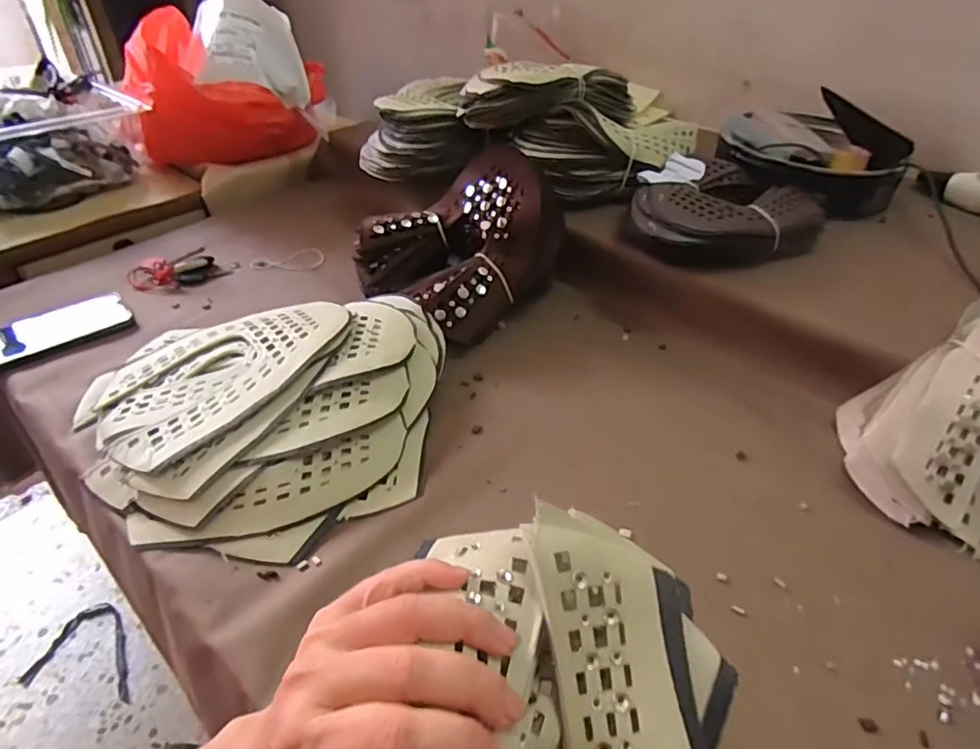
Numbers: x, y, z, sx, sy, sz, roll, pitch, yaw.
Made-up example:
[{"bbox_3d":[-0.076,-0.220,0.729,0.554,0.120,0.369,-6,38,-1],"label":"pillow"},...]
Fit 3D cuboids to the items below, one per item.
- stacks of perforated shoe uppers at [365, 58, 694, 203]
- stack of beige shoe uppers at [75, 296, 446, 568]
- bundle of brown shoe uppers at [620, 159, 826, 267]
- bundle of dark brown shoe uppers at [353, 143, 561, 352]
[{"bbox_3d":[0.054,-0.360,0.841,0.457,0.144,0.203,13,41,12],"label":"stacks of perforated shoe uppers"},{"bbox_3d":[-0.240,0.024,0.584,0.357,0.065,0.306,5,40,3],"label":"stack of beige shoe uppers"},{"bbox_3d":[0.295,-0.199,0.751,0.262,0.067,0.191,-29,49,-31],"label":"bundle of brown shoe uppers"},{"bbox_3d":[-0.035,-0.179,0.740,0.191,0.154,0.228,32,49,30],"label":"bundle of dark brown shoe uppers"}]

